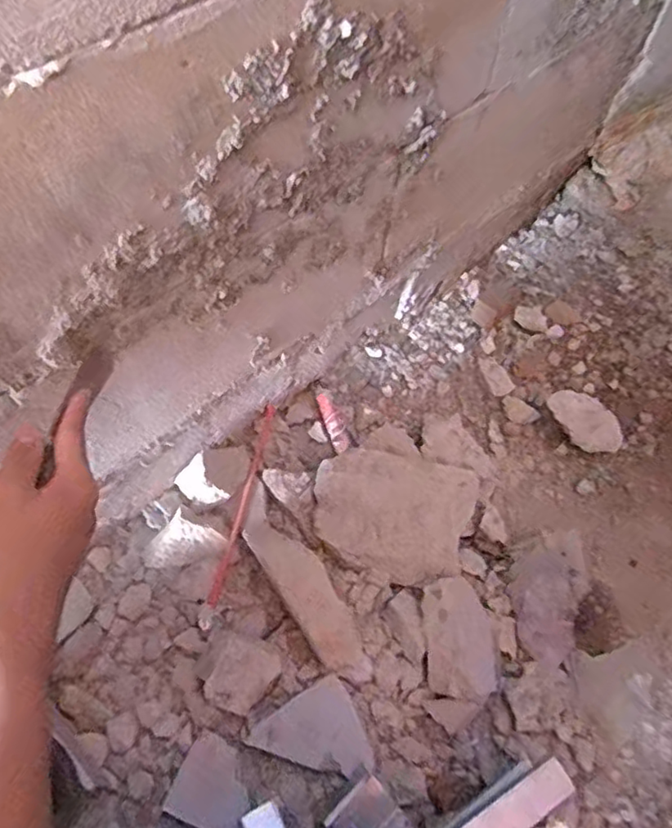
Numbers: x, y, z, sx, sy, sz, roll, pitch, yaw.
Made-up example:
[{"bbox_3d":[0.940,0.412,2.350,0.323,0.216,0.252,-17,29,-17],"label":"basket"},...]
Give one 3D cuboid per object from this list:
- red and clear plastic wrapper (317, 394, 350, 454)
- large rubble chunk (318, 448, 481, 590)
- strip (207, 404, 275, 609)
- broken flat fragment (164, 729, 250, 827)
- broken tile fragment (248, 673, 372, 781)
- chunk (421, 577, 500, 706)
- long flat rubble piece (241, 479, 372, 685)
[{"bbox_3d":[-0.004,0.011,0.828,0.023,0.011,0.083,-21,80,-12],"label":"red and clear plastic wrapper"},{"bbox_3d":[0.068,0.120,0.748,0.188,0.040,0.145,12,62,5],"label":"large rubble chunk"},{"bbox_3d":[-0.113,0.102,0.755,0.013,0.014,0.263,13,65,3],"label":"strip"},{"bbox_3d":[-0.119,0.382,0.629,0.082,0.011,0.080,22,63,10],"label":"broken flat fragment"},{"bbox_3d":[-0.022,0.345,0.644,0.106,0.018,0.094,-31,67,-17],"label":"broken tile fragment"},{"bbox_3d":[0.140,0.249,0.681,0.080,0.051,0.129,-2,62,-3],"label":"chunk"},{"bbox_3d":[-0.041,0.190,0.693,0.063,0.061,0.246,-31,67,-17],"label":"long flat rubble piece"}]

